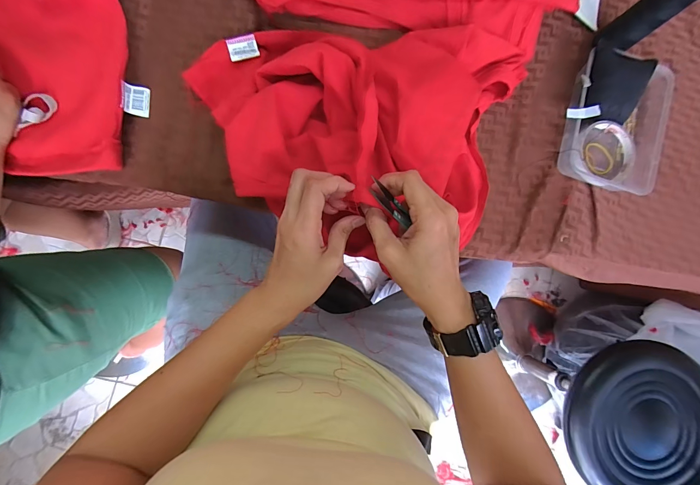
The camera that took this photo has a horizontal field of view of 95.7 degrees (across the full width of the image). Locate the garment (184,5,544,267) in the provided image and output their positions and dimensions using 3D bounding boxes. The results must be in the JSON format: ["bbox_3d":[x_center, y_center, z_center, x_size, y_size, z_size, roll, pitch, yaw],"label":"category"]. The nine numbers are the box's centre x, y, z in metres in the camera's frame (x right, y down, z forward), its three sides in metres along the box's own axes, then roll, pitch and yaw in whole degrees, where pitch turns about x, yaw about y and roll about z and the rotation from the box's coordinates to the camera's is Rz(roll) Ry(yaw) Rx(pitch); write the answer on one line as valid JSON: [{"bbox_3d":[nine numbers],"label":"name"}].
[{"bbox_3d":[0.038,-0.138,0.350,0.392,0.080,0.254,-9,88,-6],"label":"garment"}]

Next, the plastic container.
[{"bbox_3d":[0.344,-0.159,0.417,0.133,0.038,0.176,15,86,-5],"label":"plastic container"}]

